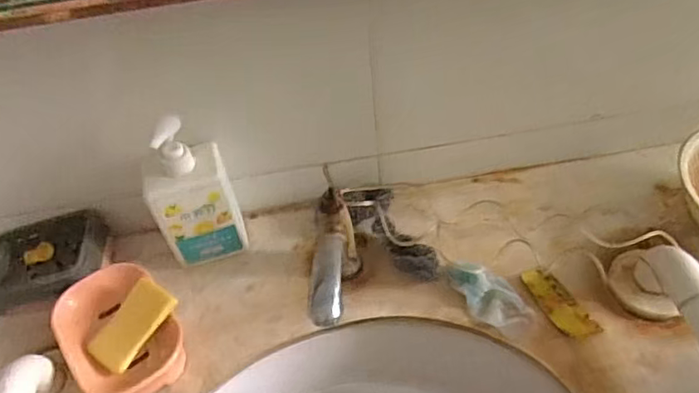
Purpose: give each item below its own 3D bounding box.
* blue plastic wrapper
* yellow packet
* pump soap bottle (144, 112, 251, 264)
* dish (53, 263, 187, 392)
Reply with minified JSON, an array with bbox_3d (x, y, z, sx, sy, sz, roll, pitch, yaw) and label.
[{"bbox_3d":[0.141,0.096,0.577,0.048,0.018,0.087,-26,51,-15],"label":"blue plastic wrapper"},{"bbox_3d":[0.207,0.105,0.570,0.036,0.012,0.081,-25,50,-14],"label":"yellow packet"},{"bbox_3d":[-0.159,-0.001,0.591,0.091,0.172,0.057,-20,50,-11],"label":"pump soap bottle"},{"bbox_3d":[-0.222,0.130,0.570,0.108,0.052,0.134,-32,53,-20],"label":"dish"}]

